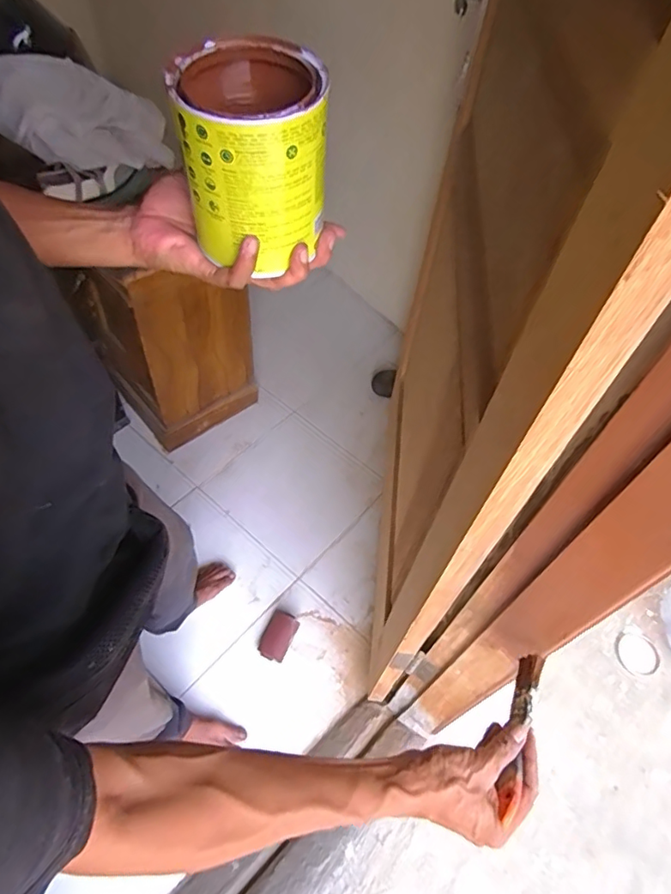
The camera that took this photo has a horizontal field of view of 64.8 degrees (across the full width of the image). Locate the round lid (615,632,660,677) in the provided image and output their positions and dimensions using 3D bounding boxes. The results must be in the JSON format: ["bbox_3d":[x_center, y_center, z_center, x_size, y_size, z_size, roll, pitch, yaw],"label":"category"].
[{"bbox_3d":[0.699,0.480,1.226,0.093,0.014,0.094,2,54,-2],"label":"round lid"}]

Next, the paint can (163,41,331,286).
[{"bbox_3d":[-0.059,-0.205,0.385,0.093,0.121,0.096,-1,53,-6],"label":"paint can"}]

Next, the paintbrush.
[{"bbox_3d":[0.176,0.266,0.508,0.021,0.016,0.166,25,38,14],"label":"paintbrush"}]

